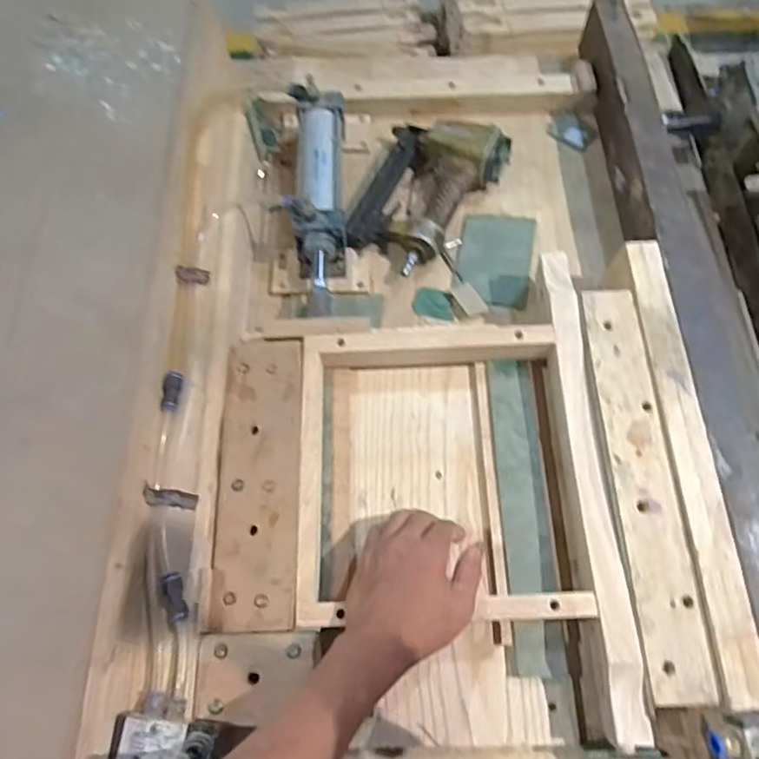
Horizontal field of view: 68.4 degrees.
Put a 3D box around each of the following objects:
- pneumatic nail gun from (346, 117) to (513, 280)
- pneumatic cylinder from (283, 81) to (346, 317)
[{"bbox_3d":[0.064,-0.243,0.725,0.156,0.061,0.223,20,70,8],"label":"pneumatic nail gun"},{"bbox_3d":[-0.075,-0.220,0.695,0.067,0.081,0.311,-2,68,0],"label":"pneumatic cylinder"}]

